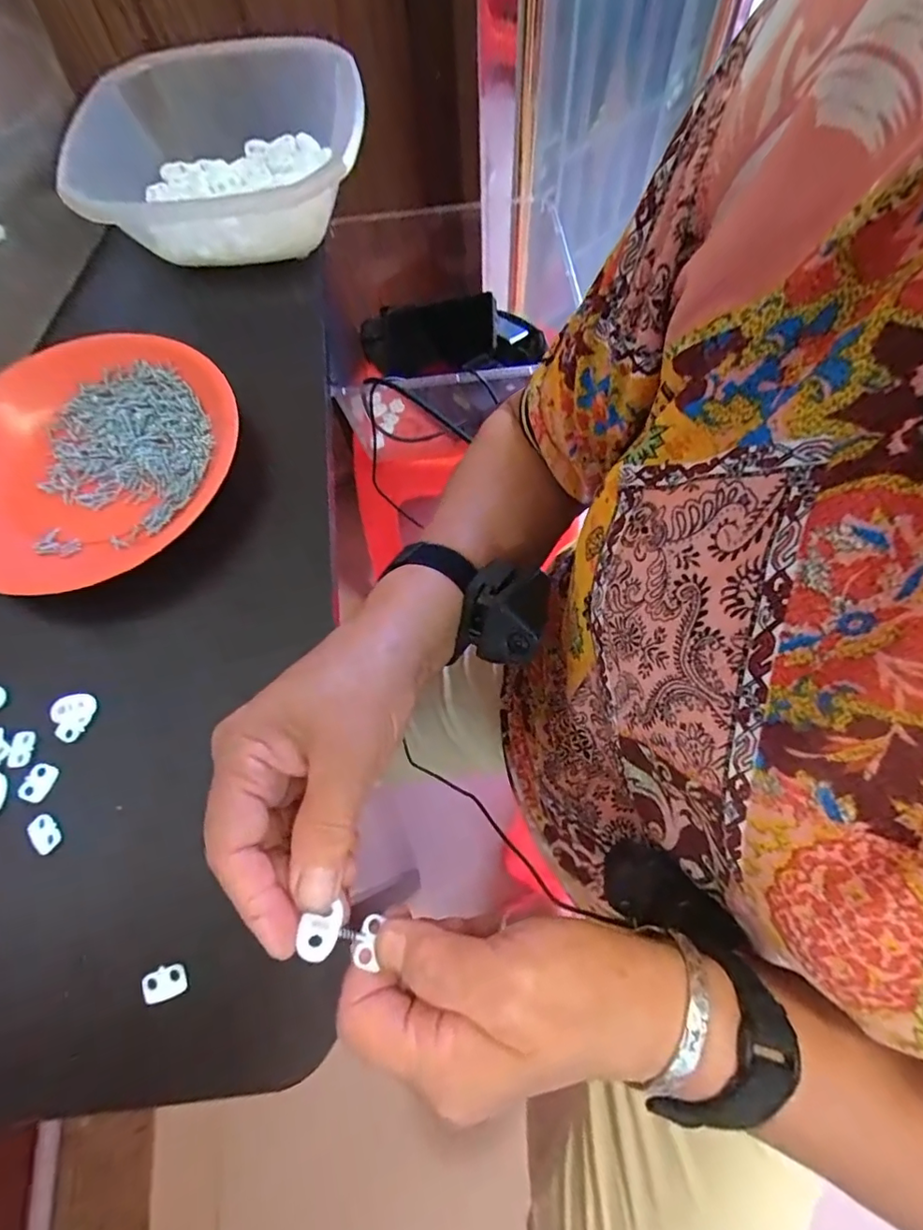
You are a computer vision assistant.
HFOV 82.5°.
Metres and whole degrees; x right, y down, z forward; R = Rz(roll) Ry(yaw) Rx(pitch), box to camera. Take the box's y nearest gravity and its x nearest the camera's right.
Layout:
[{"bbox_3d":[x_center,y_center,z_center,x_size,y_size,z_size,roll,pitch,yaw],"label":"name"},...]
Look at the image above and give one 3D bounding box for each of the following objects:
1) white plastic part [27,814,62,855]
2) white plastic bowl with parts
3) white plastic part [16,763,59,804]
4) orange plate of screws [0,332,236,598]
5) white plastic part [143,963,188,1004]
[{"bbox_3d":[-0.210,0.110,0.265,0.013,0.004,0.018,-38,70,-13],"label":"white plastic part"},{"bbox_3d":[-0.183,-0.352,0.405,0.219,0.070,0.212,-1,67,3],"label":"white plastic bowl with parts"},{"bbox_3d":[-0.222,0.088,0.275,0.014,0.005,0.020,15,68,9],"label":"white plastic part"},{"bbox_3d":[-0.238,-0.102,0.337,0.180,0.037,0.185,-1,67,3],"label":"orange plate of screws"},{"bbox_3d":[-0.134,0.167,0.238,0.018,0.004,0.013,-18,67,-5],"label":"white plastic part"}]

